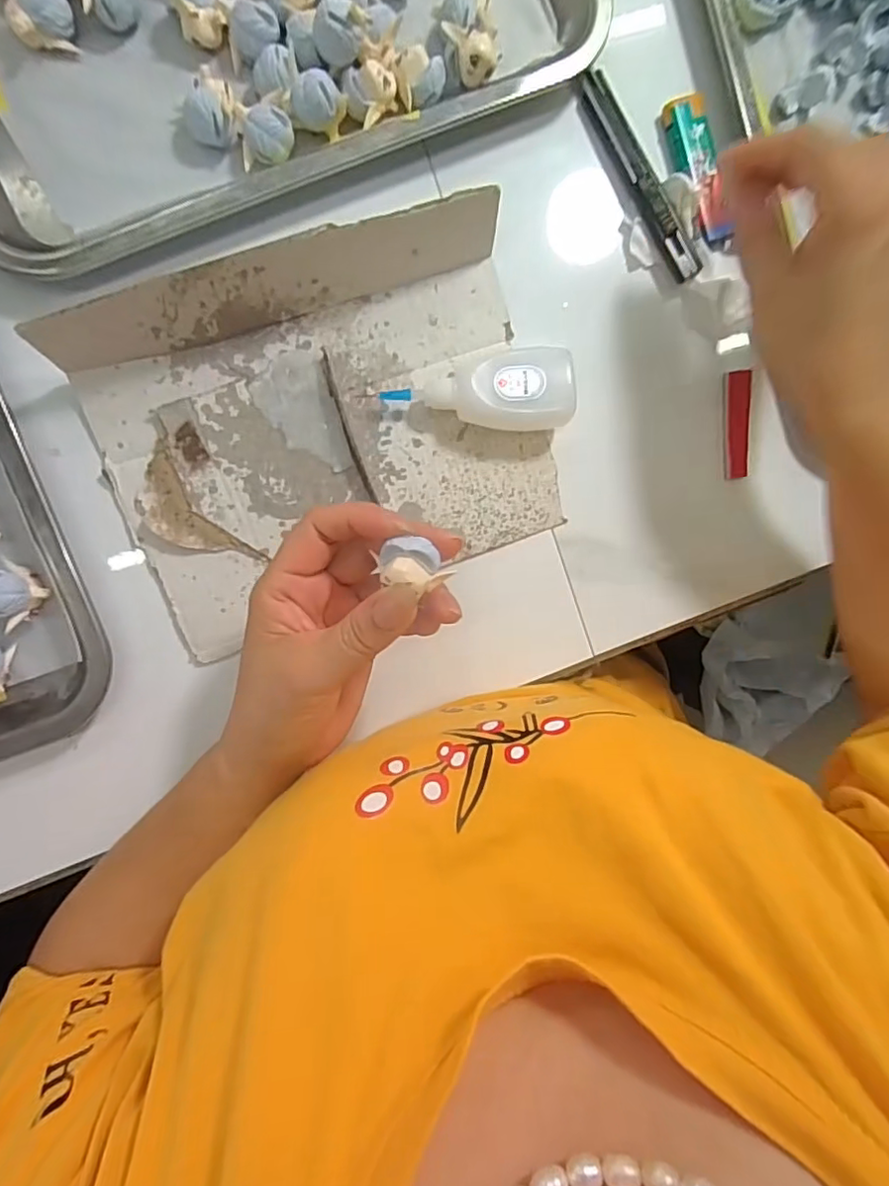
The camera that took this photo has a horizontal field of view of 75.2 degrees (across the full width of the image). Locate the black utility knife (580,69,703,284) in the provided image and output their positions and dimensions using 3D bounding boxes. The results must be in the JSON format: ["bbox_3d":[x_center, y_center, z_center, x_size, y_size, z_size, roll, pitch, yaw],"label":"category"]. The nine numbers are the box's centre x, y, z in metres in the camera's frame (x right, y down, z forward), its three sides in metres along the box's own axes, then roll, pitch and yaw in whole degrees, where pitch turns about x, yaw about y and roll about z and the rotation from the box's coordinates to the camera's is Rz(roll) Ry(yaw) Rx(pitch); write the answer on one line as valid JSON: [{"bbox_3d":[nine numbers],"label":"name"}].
[{"bbox_3d":[0.111,-0.236,0.330,0.016,0.013,0.122,-32,96,-5],"label":"black utility knife"}]

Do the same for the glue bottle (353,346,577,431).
[{"bbox_3d":[0.017,-0.110,0.318,0.103,0.032,0.041,-1,96,-7],"label":"glue bottle"}]

